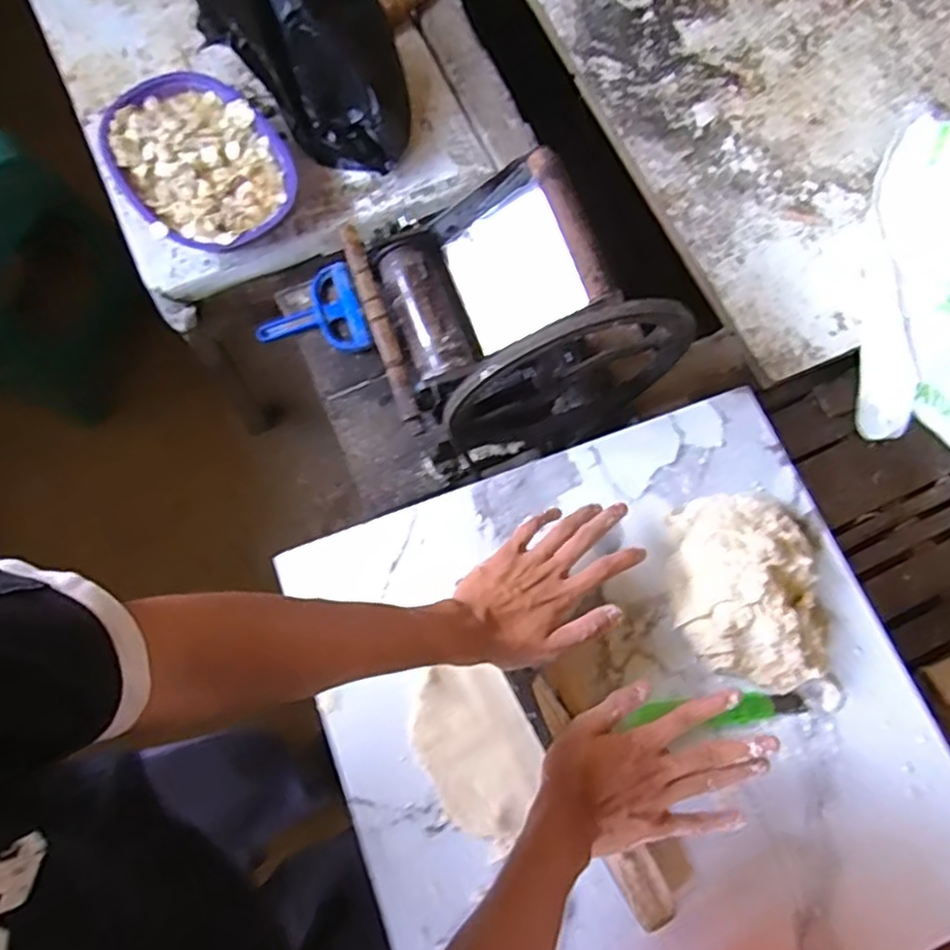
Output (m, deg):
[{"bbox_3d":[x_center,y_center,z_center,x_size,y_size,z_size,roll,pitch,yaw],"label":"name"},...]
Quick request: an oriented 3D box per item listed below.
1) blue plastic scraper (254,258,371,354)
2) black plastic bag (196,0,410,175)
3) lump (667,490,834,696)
[{"bbox_3d":[-0.228,-0.216,0.948,0.143,0.025,0.130,-20,77,-7],"label":"blue plastic scraper"},{"bbox_3d":[-0.222,-0.583,0.931,0.273,0.252,0.159,30,76,6],"label":"black plastic bag"},{"bbox_3d":[0.252,0.099,0.611,0.146,0.064,0.162,10,75,1],"label":"lump"}]

